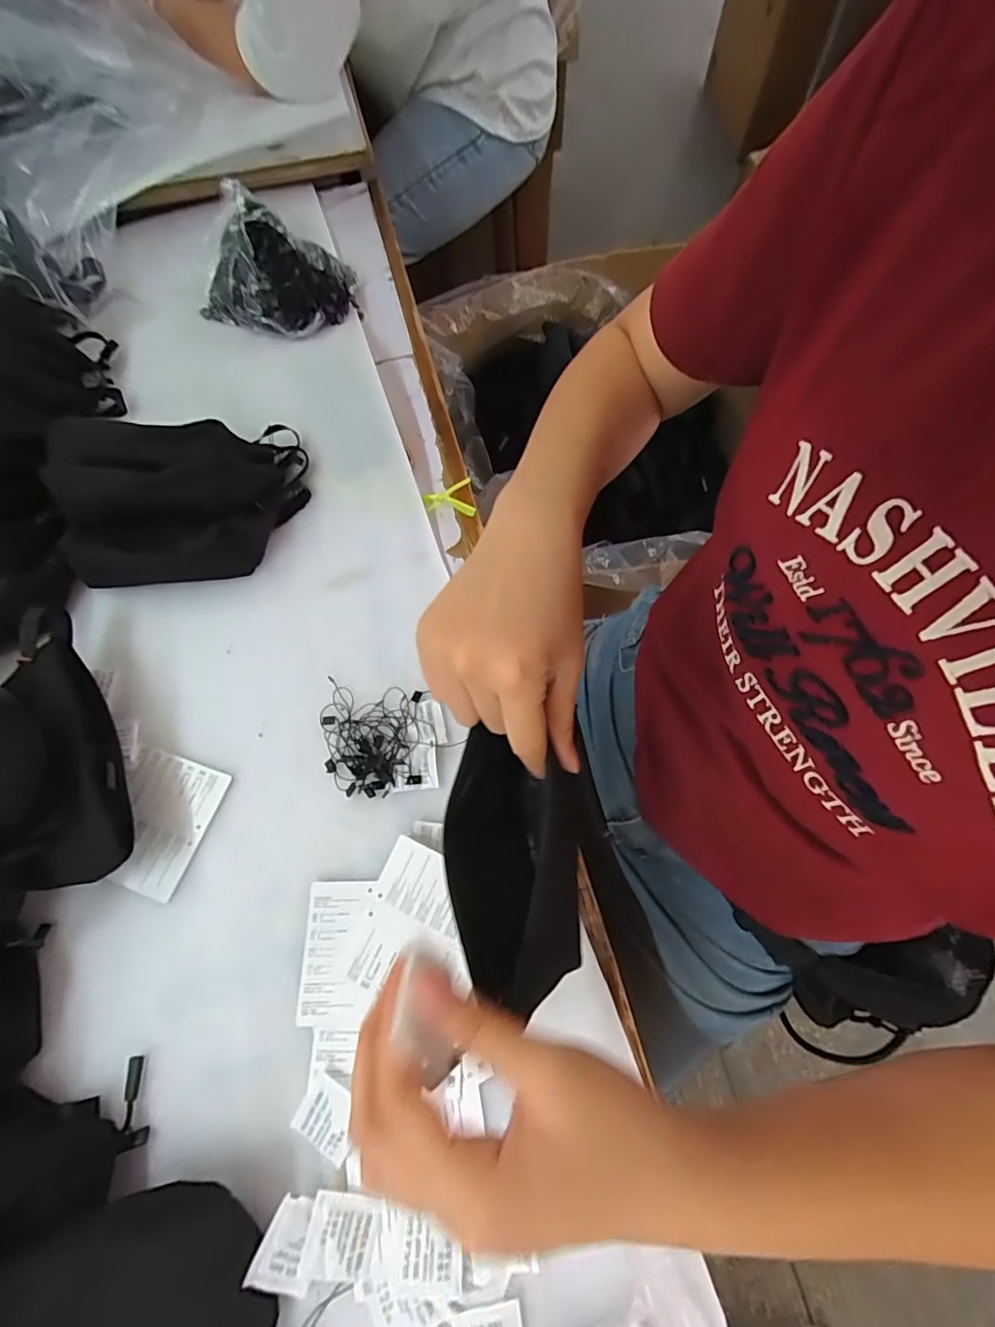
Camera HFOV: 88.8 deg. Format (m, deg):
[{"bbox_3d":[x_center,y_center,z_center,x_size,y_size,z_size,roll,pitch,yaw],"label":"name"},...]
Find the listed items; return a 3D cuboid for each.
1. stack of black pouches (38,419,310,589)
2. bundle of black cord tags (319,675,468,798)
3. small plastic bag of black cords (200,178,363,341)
[{"bbox_3d":[-0.284,-0.146,0.453,0.208,0.080,0.131,-17,69,-5],"label":"stack of black pouches"},{"bbox_3d":[-0.093,0.062,0.415,0.105,0.008,0.086,2,69,2],"label":"bundle of black cord tags"},{"bbox_3d":[-0.244,-0.427,0.559,0.163,0.065,0.125,22,71,10],"label":"small plastic bag of black cords"}]

